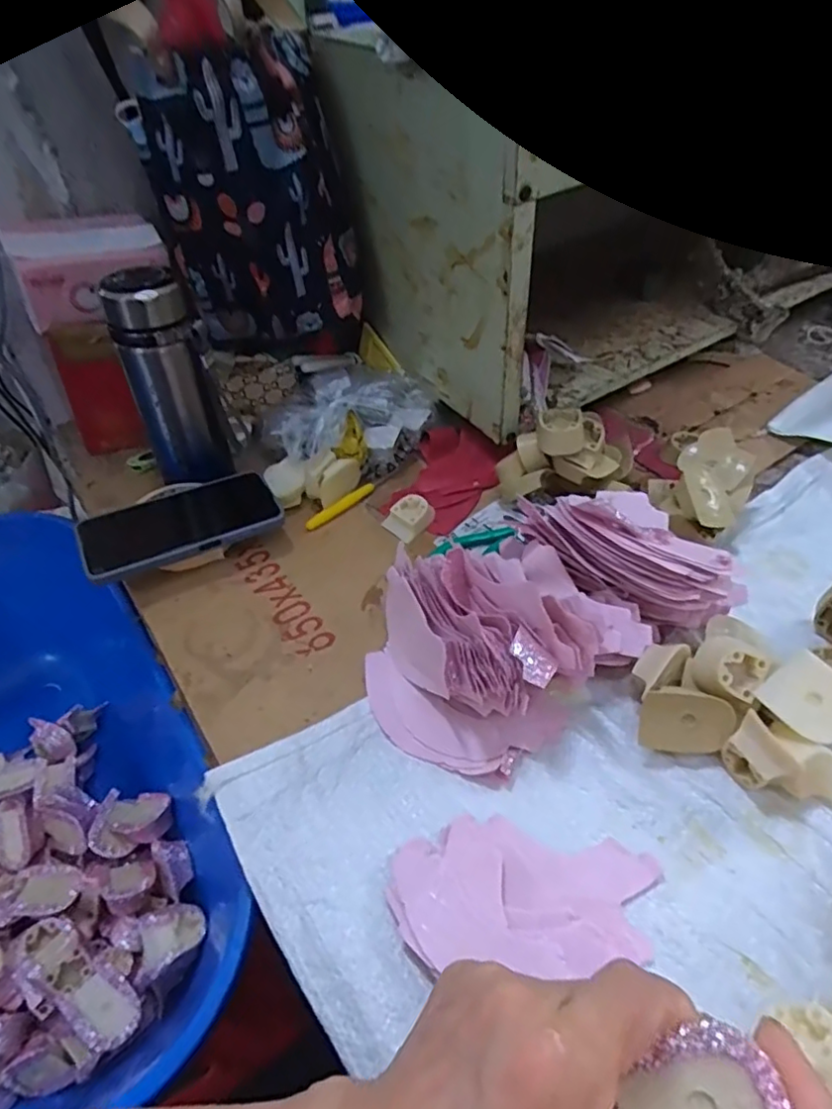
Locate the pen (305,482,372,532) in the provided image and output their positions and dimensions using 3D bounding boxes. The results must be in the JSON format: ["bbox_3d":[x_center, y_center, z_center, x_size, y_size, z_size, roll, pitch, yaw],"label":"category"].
[{"bbox_3d":[-0.071,-0.046,0.588,0.084,0.009,0.010,-37,54,-27],"label":"pen"}]

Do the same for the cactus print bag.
[{"bbox_3d":[-0.144,-0.320,0.571,0.169,0.238,0.110,-7,46,-5],"label":"cactus print bag"}]

